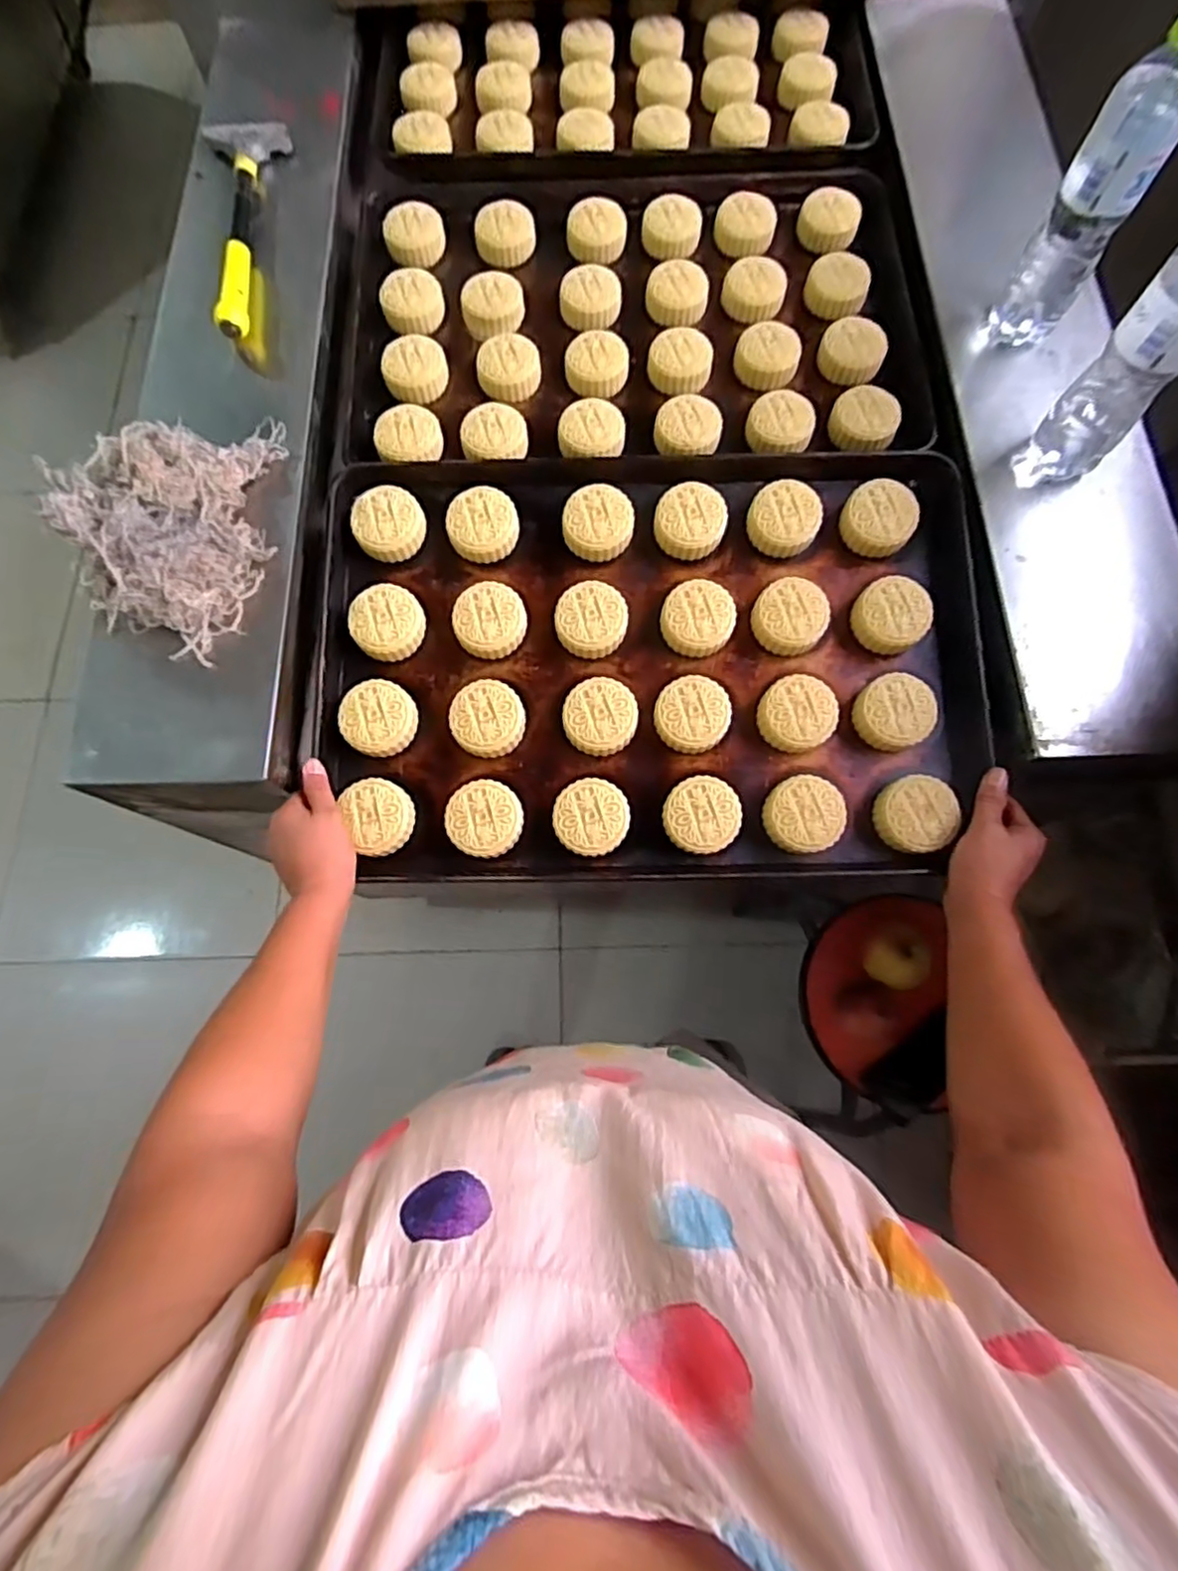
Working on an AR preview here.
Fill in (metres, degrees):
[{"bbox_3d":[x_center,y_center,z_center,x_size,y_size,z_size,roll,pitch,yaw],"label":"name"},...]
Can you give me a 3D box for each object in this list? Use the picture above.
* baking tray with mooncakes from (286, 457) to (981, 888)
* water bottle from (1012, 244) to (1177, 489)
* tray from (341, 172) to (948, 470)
[{"bbox_3d":[0.048,-0.111,0.617,0.593,0.043,0.386,0,81,2],"label":"baking tray with mooncakes"},{"bbox_3d":[0.434,-0.338,0.524,0.067,0.236,0.059,36,74,15],"label":"water bottle"},{"bbox_3d":[0.043,-0.512,0.716,0.587,0.045,0.435,0,69,2],"label":"tray"}]

